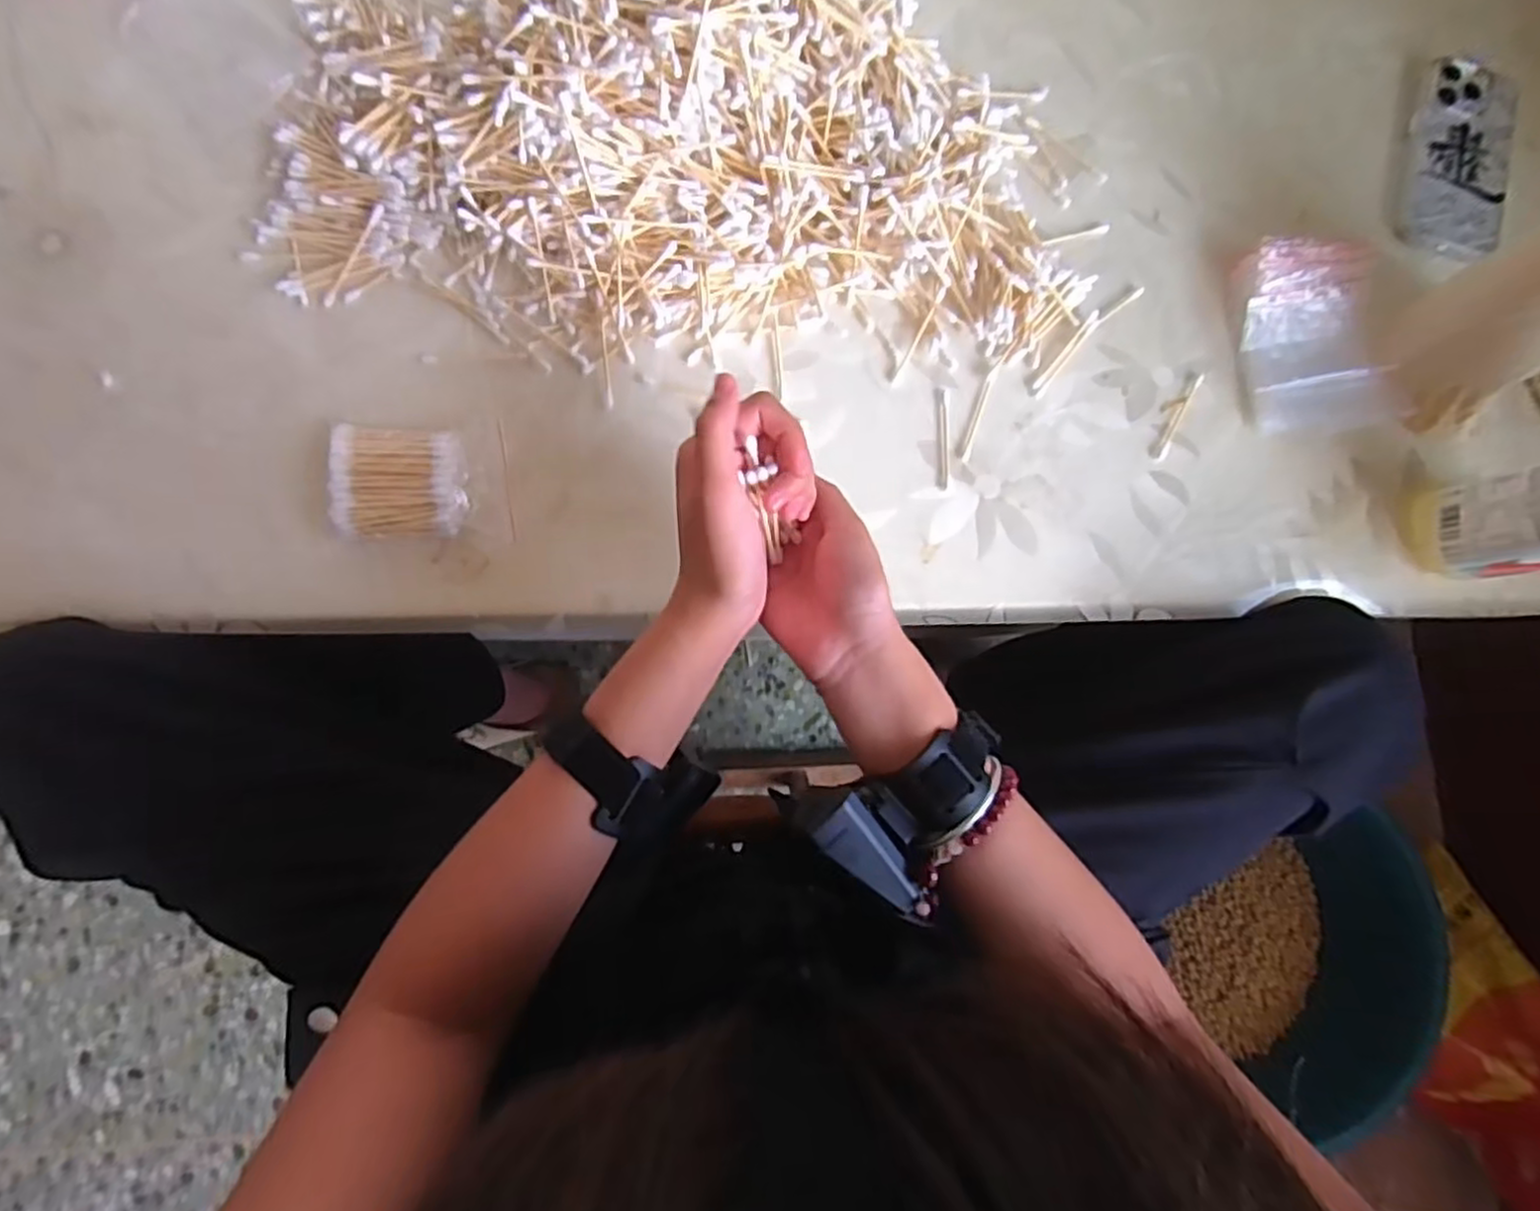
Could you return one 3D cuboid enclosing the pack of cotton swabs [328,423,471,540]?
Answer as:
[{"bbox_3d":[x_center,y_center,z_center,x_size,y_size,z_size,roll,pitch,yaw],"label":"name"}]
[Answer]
[{"bbox_3d":[-0.216,-0.073,0.430,0.077,0.021,0.066,-1,84,-5],"label":"pack of cotton swabs"}]

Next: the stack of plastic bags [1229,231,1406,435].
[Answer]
[{"bbox_3d":[0.364,-0.182,0.492,0.092,0.027,0.129,-3,84,-5],"label":"stack of plastic bags"}]

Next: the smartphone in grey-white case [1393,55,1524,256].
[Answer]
[{"bbox_3d":[0.489,-0.324,0.519,0.071,0.014,0.158,16,82,-3],"label":"smartphone in grey-white case"}]

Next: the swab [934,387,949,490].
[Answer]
[{"bbox_3d":[0.113,-0.110,0.481,0.009,0.004,0.069,0,84,-5],"label":"swab"}]

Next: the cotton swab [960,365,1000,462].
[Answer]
[{"bbox_3d":[0.139,-0.127,0.486,0.007,0.005,0.067,20,82,-3],"label":"cotton swab"}]

